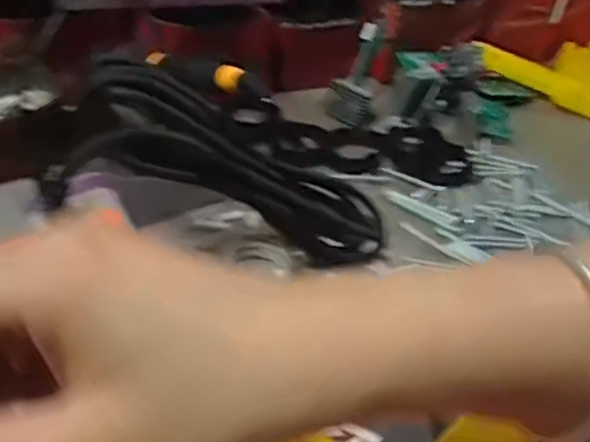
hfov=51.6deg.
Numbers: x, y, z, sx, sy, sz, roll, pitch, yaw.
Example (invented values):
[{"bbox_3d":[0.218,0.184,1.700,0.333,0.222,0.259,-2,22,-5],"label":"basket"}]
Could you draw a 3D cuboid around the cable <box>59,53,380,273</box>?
[{"bbox_3d":[-0.024,-0.027,0.398,0.219,0.063,0.061,27,34,-26],"label":"cable"}]

